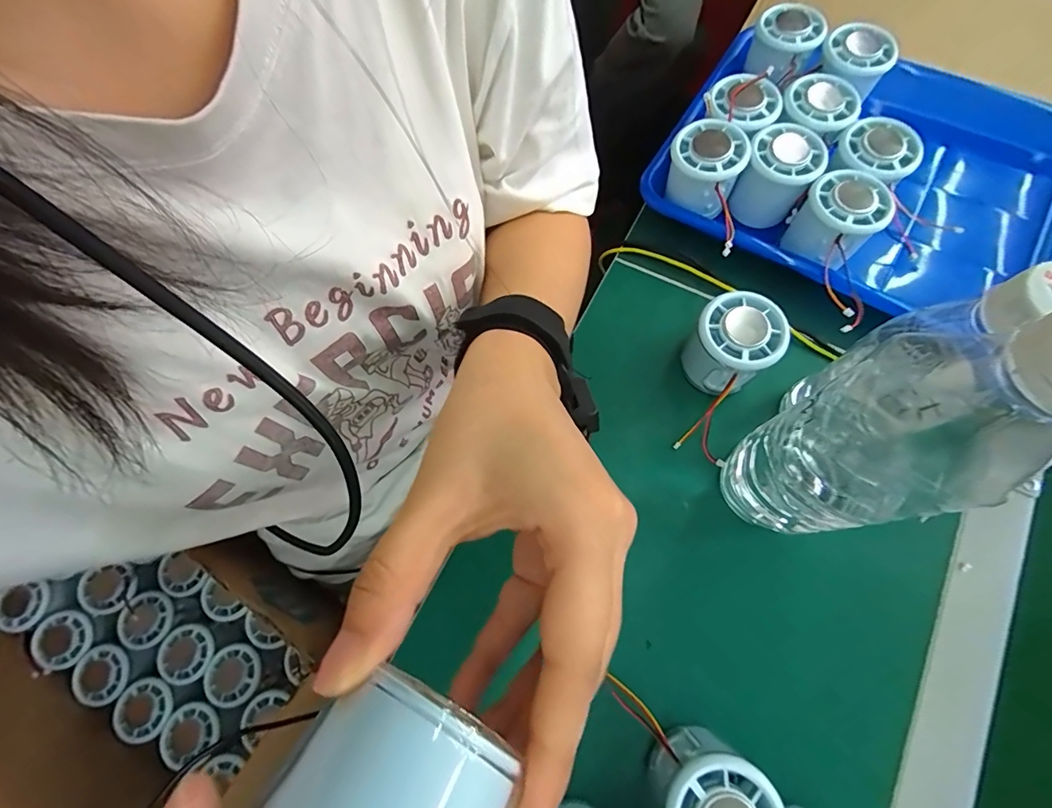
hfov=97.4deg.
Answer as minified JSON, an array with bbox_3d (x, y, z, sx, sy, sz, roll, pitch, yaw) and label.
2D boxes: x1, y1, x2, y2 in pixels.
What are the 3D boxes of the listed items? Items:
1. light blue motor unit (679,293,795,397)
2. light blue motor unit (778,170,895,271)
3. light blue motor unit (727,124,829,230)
[{"bbox_3d":[0.144,-0.040,0.328,0.052,0.057,0.053,-34,75,-9],"label":"light blue motor unit"},{"bbox_3d":[0.230,-0.136,0.347,0.054,0.048,0.054,0,72,1],"label":"light blue motor unit"},{"bbox_3d":[0.196,-0.178,0.367,0.051,0.063,0.050,0,72,1],"label":"light blue motor unit"}]

